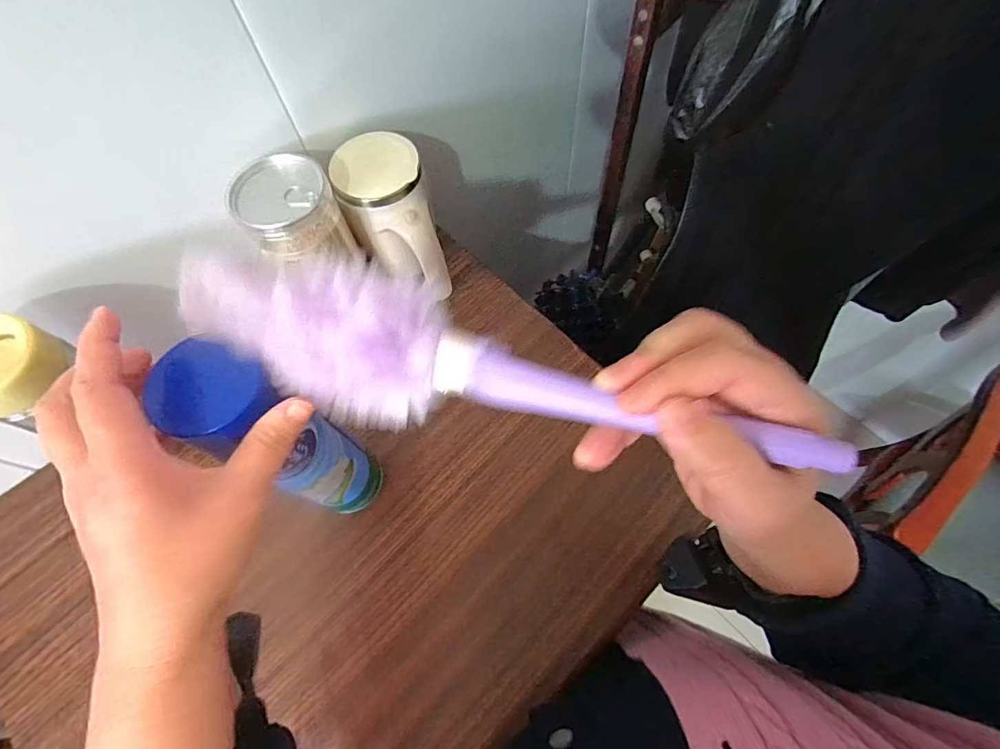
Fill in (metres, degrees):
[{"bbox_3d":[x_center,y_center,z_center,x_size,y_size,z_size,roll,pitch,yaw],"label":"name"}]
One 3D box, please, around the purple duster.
[{"bbox_3d":[-0.020,-0.006,0.225,0.318,0.051,0.063,14,65,11],"label":"purple duster"}]

